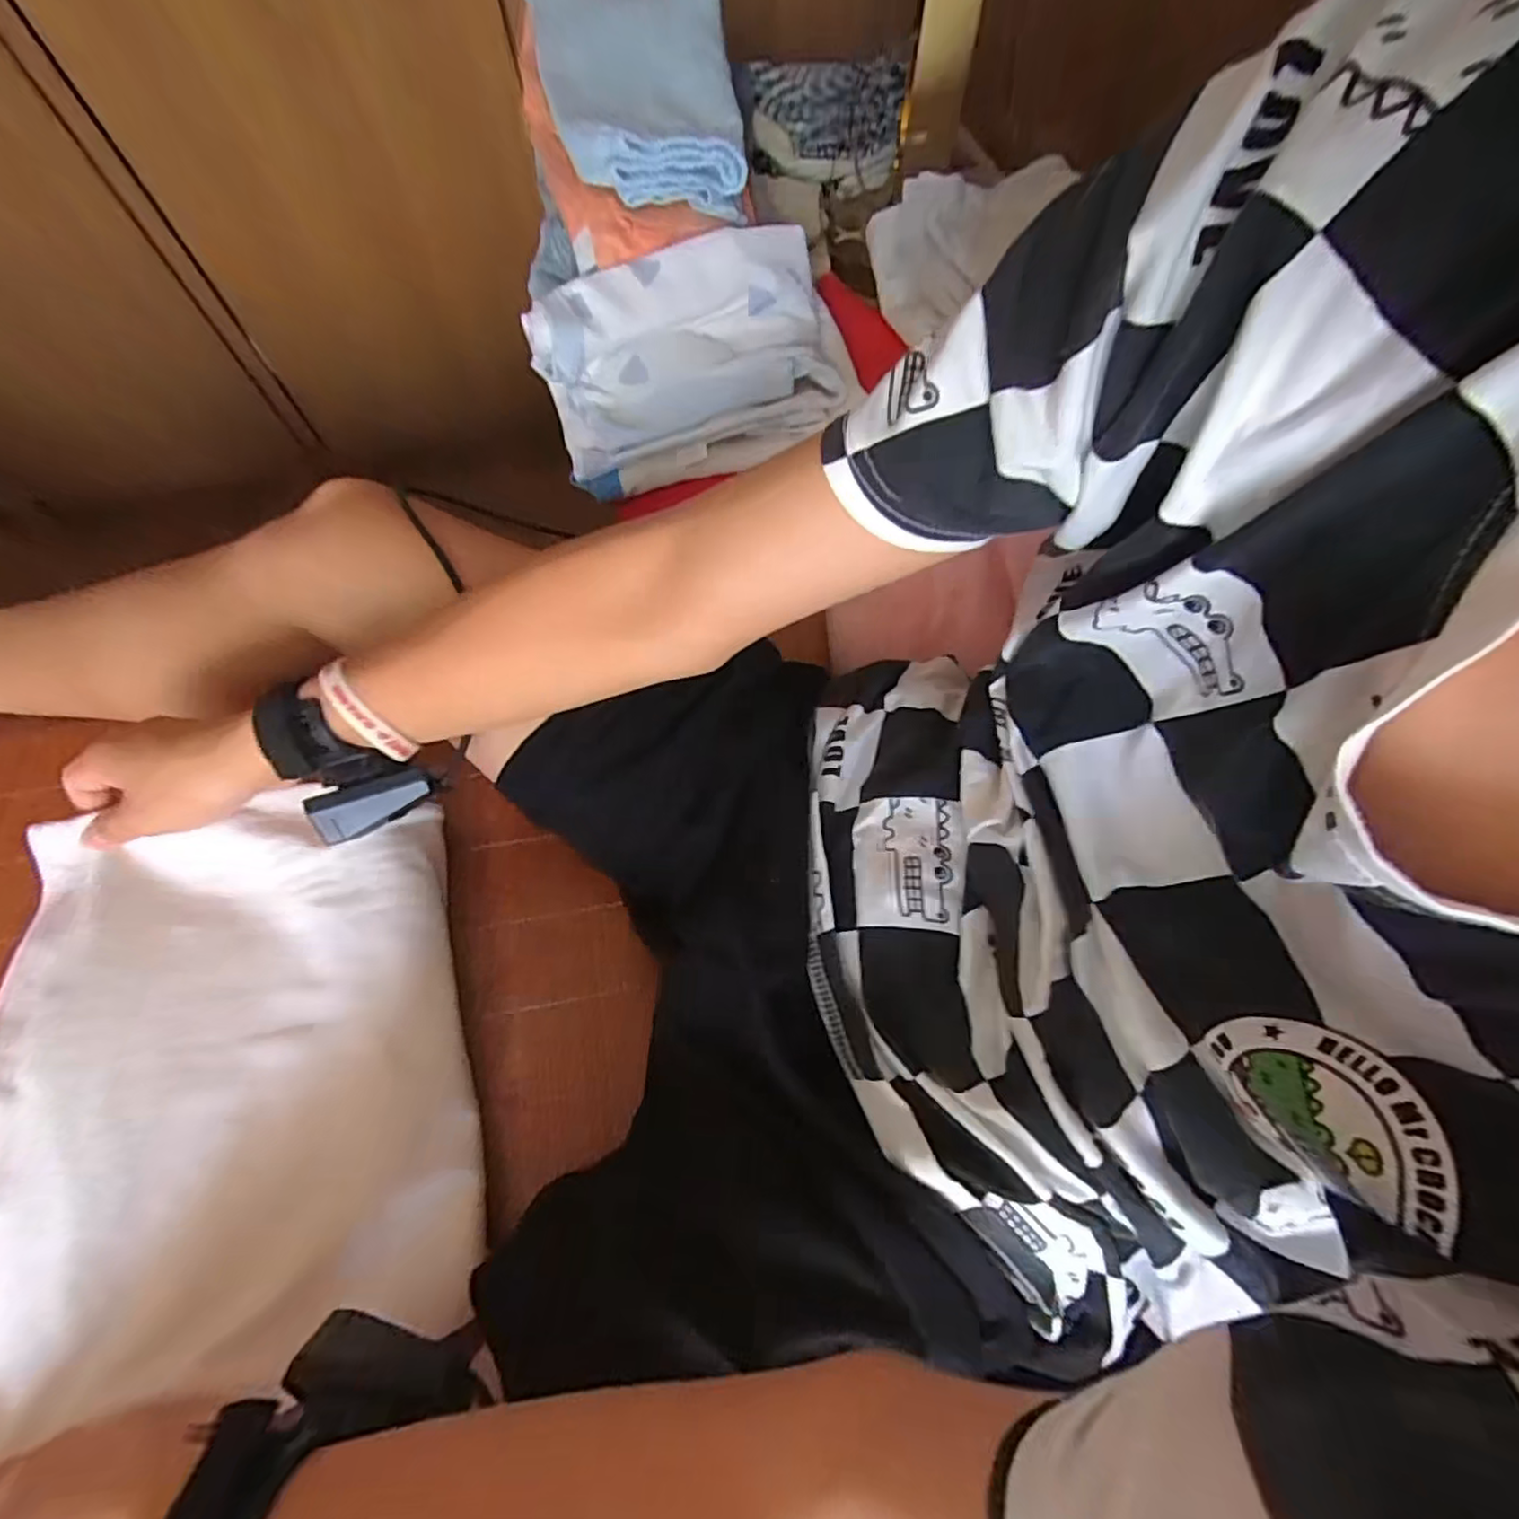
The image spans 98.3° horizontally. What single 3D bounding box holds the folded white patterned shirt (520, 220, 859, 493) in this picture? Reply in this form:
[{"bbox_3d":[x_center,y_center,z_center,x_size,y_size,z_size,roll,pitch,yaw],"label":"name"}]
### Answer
[{"bbox_3d":[-0.046,-0.312,0.509,0.239,0.086,0.149,-18,64,-8],"label":"folded white patterned shirt"}]

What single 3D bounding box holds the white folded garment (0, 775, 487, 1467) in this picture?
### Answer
[{"bbox_3d":[-0.287,0.178,0.360,0.241,0.045,0.331,-6,65,-22],"label":"white folded garment"}]

